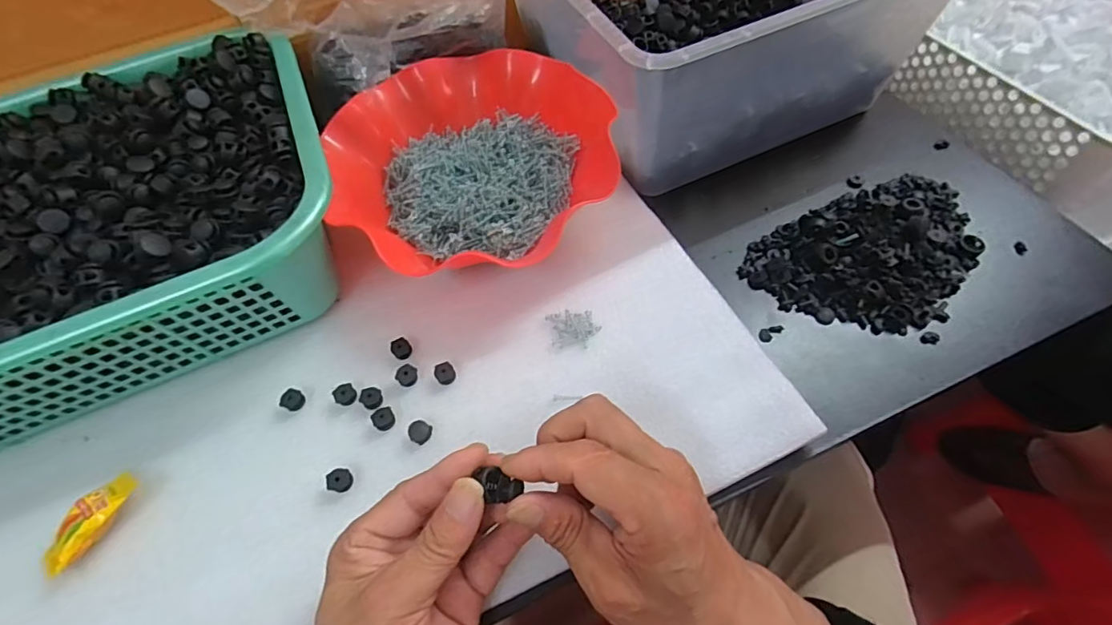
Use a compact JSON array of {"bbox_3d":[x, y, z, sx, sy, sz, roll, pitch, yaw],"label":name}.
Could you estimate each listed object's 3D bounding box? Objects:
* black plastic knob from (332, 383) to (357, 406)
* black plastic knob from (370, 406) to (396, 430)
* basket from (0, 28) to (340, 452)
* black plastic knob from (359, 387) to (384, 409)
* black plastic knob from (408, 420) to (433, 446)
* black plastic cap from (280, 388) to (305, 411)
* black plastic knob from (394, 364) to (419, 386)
[{"bbox_3d":[-0.140,0.055,0.346,0.014,0.008,0.013,-2,58,3],"label":"black plastic knob"},{"bbox_3d":[-0.110,0.068,0.334,0.013,0.010,0.011,-34,61,-16],"label":"black plastic knob"},{"bbox_3d":[-0.353,-0.056,0.380,0.383,0.093,0.281,-24,59,-10],"label":"basket"},{"bbox_3d":[-0.122,0.057,0.342,0.014,0.009,0.012,-18,58,-6],"label":"black plastic knob"},{"bbox_3d":[-0.086,0.076,0.330,0.013,0.008,0.013,-2,58,3],"label":"black plastic knob"},{"bbox_3d":[-0.175,0.058,0.347,0.013,0.008,0.013,-2,58,3],"label":"black plastic cap"},{"bbox_3d":[-0.100,0.042,0.350,0.012,0.008,0.014,37,68,24],"label":"black plastic knob"}]

